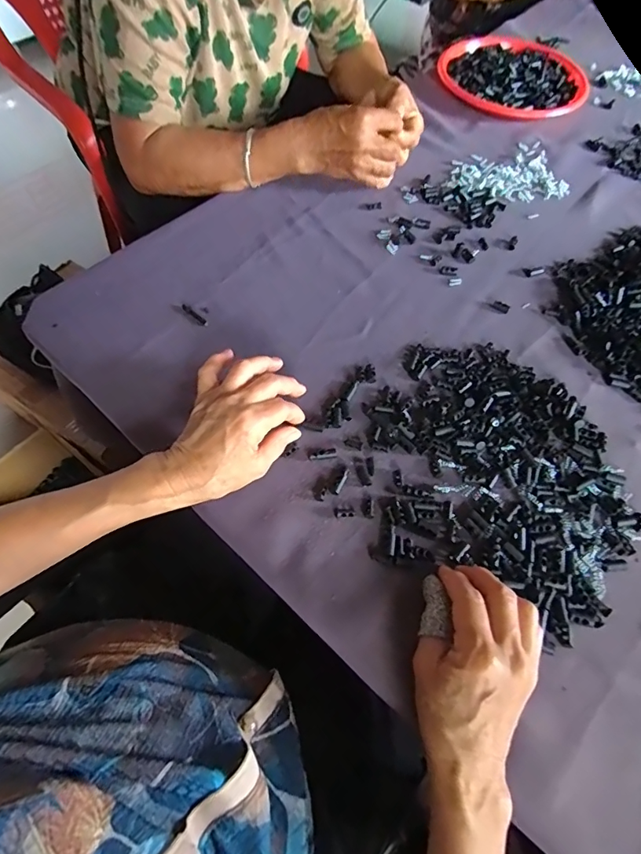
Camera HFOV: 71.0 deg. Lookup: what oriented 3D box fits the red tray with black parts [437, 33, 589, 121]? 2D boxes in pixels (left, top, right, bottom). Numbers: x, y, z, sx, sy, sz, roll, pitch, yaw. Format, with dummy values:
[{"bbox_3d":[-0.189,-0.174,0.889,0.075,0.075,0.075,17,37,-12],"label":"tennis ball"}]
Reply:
[{"bbox_3d":[0.308,-0.570,0.719,0.222,0.024,0.244,16,62,5],"label":"red tray with black parts"}]

